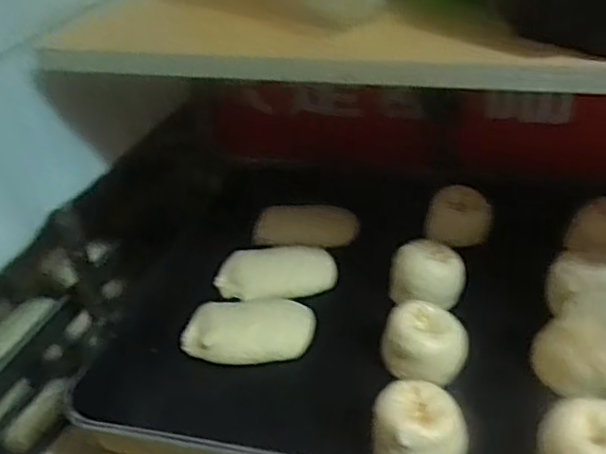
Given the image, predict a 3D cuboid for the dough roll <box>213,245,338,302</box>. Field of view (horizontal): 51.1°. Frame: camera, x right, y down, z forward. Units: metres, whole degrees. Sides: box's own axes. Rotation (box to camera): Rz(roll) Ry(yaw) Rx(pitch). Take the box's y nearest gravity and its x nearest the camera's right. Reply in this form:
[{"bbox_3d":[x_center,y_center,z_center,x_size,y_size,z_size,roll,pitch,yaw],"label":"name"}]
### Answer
[{"bbox_3d":[-0.025,0.045,0.606,0.112,0.032,0.054,-6,32,0],"label":"dough roll"}]

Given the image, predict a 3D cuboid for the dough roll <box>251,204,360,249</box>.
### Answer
[{"bbox_3d":[0.002,-0.001,0.674,0.109,0.033,0.039,-2,33,6],"label":"dough roll"}]

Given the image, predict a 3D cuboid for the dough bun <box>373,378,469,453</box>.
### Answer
[{"bbox_3d":[0.078,0.137,0.422,0.060,0.040,0.053,1,33,12],"label":"dough bun"}]

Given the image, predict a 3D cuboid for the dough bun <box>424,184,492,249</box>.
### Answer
[{"bbox_3d":[0.158,-0.010,0.648,0.066,0.042,0.057,4,34,16],"label":"dough bun"}]

